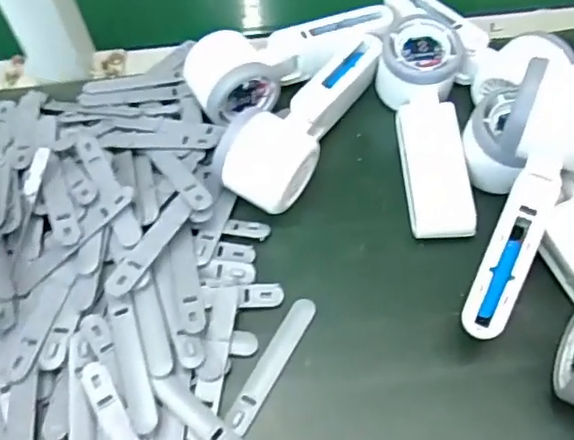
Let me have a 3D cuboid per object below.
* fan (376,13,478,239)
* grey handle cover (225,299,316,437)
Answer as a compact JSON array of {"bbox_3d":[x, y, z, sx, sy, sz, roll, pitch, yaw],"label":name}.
[{"bbox_3d":[0.101,-0.071,0.428,0.060,0.041,0.183,-4,70,2],"label":"fan"},{"bbox_3d":[-0.010,0.085,0.356,0.017,0.007,0.090,24,60,17],"label":"grey handle cover"}]

